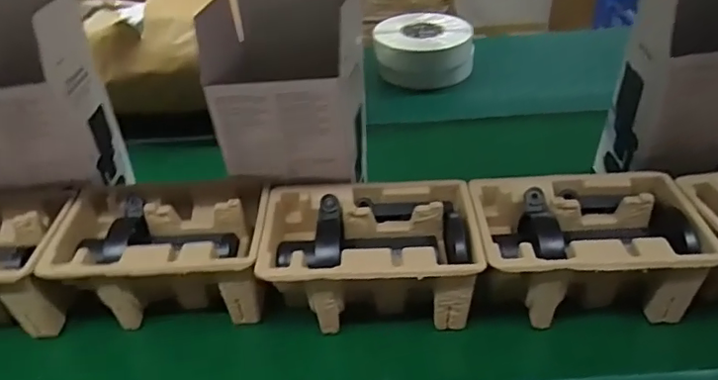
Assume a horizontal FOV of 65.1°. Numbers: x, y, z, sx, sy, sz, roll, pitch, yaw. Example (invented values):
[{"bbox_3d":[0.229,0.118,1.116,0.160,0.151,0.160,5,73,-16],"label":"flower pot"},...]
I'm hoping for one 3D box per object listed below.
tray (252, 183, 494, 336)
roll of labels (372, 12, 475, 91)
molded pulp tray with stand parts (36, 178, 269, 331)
[{"bbox_3d":[0.009,0.067,0.621,0.219,0.105,0.145,2,37,-2],"label":"tray"},{"bbox_3d":[0.121,-0.261,1.050,0.178,0.095,0.161,8,37,5],"label":"roll of labels"},{"bbox_3d":[-0.219,0.069,0.639,0.223,0.103,0.139,3,37,-1],"label":"molded pulp tray with stand parts"}]

